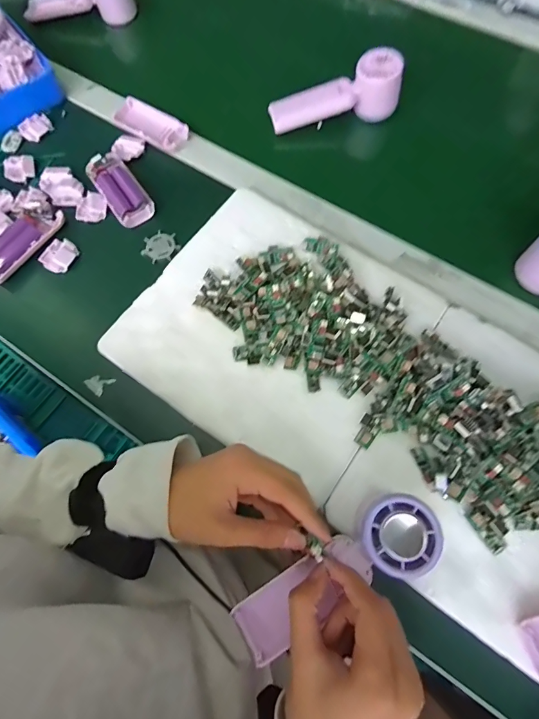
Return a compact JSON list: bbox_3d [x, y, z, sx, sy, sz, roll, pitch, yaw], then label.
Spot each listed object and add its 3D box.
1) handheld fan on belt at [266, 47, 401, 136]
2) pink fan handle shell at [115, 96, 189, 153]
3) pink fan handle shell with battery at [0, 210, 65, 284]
[{"bbox_3d":[0.080,-0.334,0.481,0.159,0.055,0.050,-11,70,-1],"label":"handheld fan on belt"},{"bbox_3d":[-0.151,-0.303,0.494,0.104,0.014,0.047,32,74,13],"label":"pink fan handle shell"},{"bbox_3d":[-0.283,-0.135,0.434,0.036,0.019,0.106,35,75,14],"label":"pink fan handle shell with battery"}]

